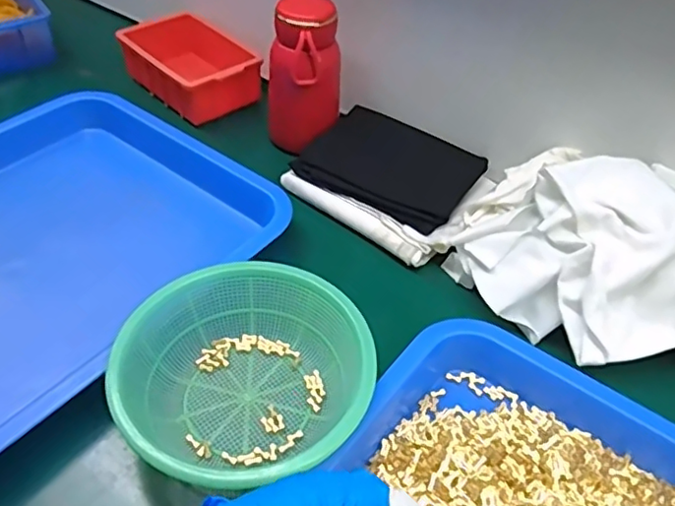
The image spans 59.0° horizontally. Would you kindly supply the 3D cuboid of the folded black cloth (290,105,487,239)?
[{"bbox_3d":[0.048,-0.082,0.567,0.152,0.017,0.112,26,60,20],"label":"folded black cloth"}]

